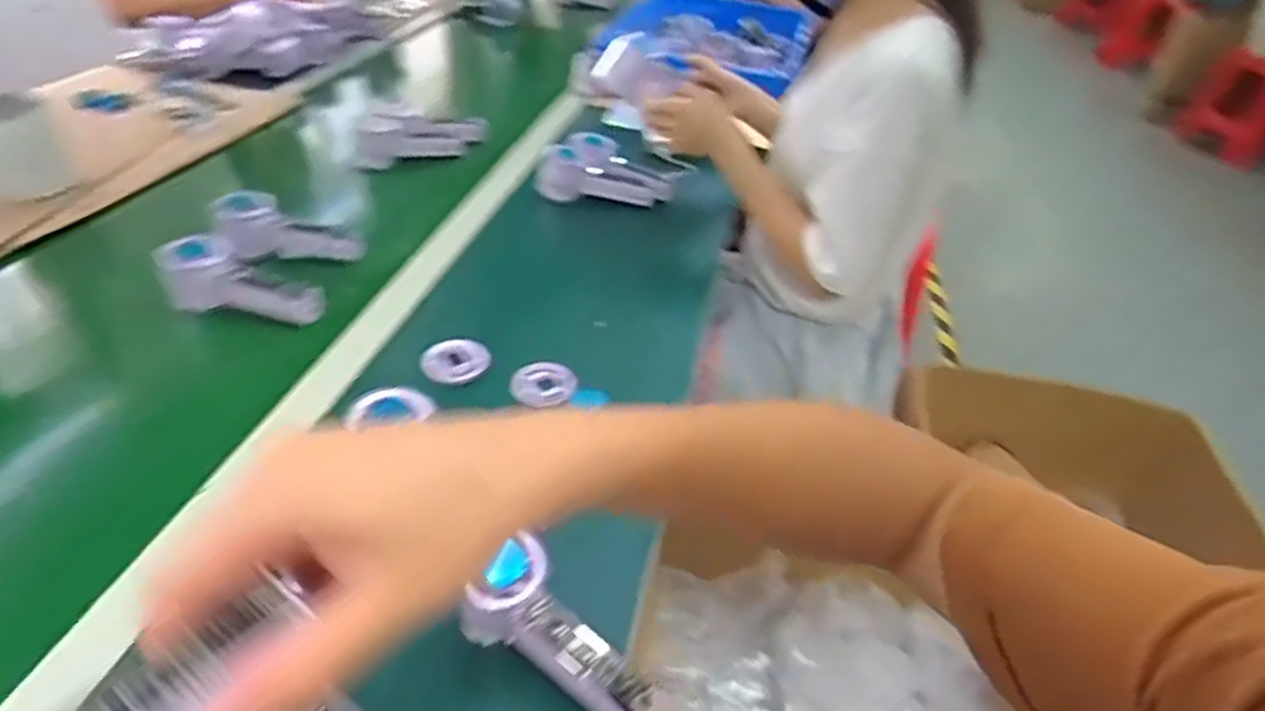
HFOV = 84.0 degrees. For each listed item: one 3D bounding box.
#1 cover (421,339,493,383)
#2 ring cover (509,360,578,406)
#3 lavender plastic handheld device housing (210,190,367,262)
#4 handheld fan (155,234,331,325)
[{"bbox_3d":[-0.165,0.004,0.656,0.061,0.011,0.053,-9,40,-18],"label":"cover"},{"bbox_3d":[-0.082,0.026,0.648,0.058,0.014,0.057,-2,39,-11],"label":"ring cover"},{"bbox_3d":[-0.377,-0.127,0.767,0.154,0.066,0.044,13,35,-20],"label":"lavender plastic handheld device housing"},{"bbox_3d":[-0.388,-0.068,0.704,0.159,0.056,0.059,20,38,-2],"label":"handheld fan"}]

